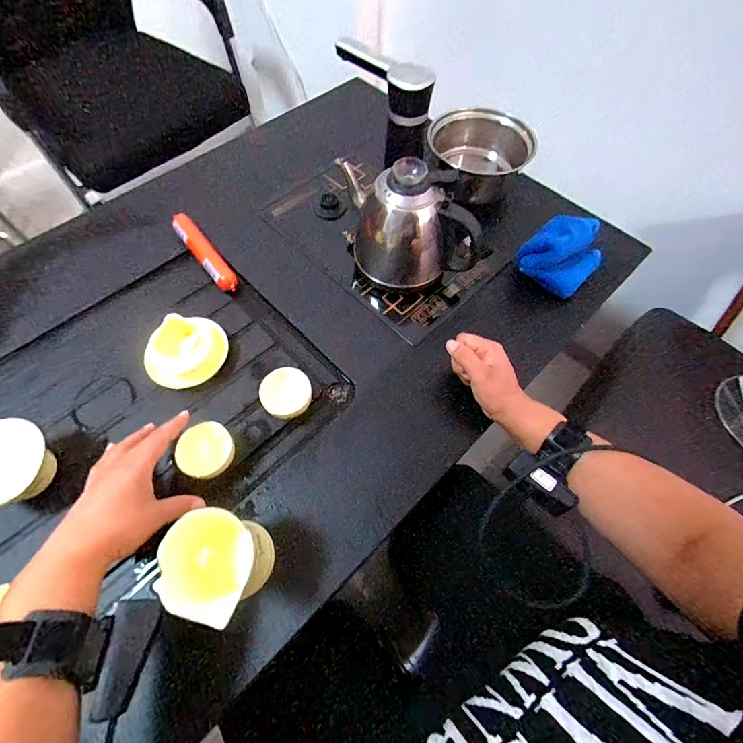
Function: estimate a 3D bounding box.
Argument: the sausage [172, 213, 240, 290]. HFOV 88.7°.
[{"bbox_3d":[-0.257,-0.185,0.583,0.032,0.034,0.160,-37,69,-18],"label":"sausage"}]

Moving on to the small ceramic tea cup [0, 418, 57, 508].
[{"bbox_3d":[-0.386,0.104,0.411,0.075,0.066,0.089,26,65,12],"label":"small ceramic tea cup"}]

